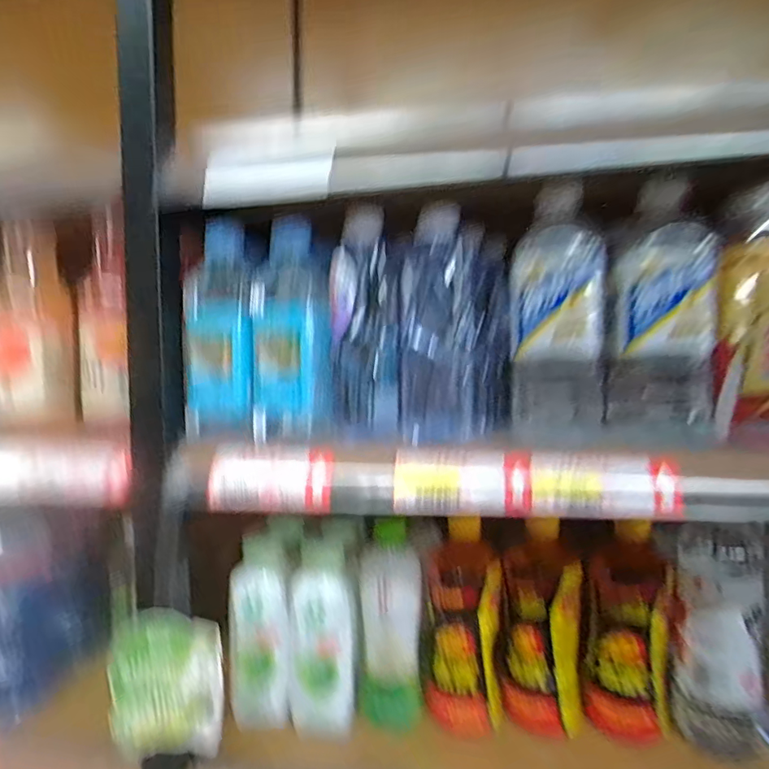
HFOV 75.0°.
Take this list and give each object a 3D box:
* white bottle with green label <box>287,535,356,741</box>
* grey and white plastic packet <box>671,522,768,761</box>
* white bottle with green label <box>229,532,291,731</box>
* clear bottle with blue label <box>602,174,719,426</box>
[{"bbox_3d":[-0.058,0.232,0.460,0.059,0.169,0.035,-2,3,0],"label":"white bottle with green label"},{"bbox_3d":[0.280,0.211,0.421,0.066,0.192,0.049,1,4,41],"label":"grey and white plastic packet"},{"bbox_3d":[-0.119,0.233,0.483,0.056,0.157,0.065,-3,3,-19],"label":"white bottle with green label"},{"bbox_3d":[0.204,-0.053,0.370,0.066,0.176,0.054,-1,3,21],"label":"clear bottle with blue label"}]

